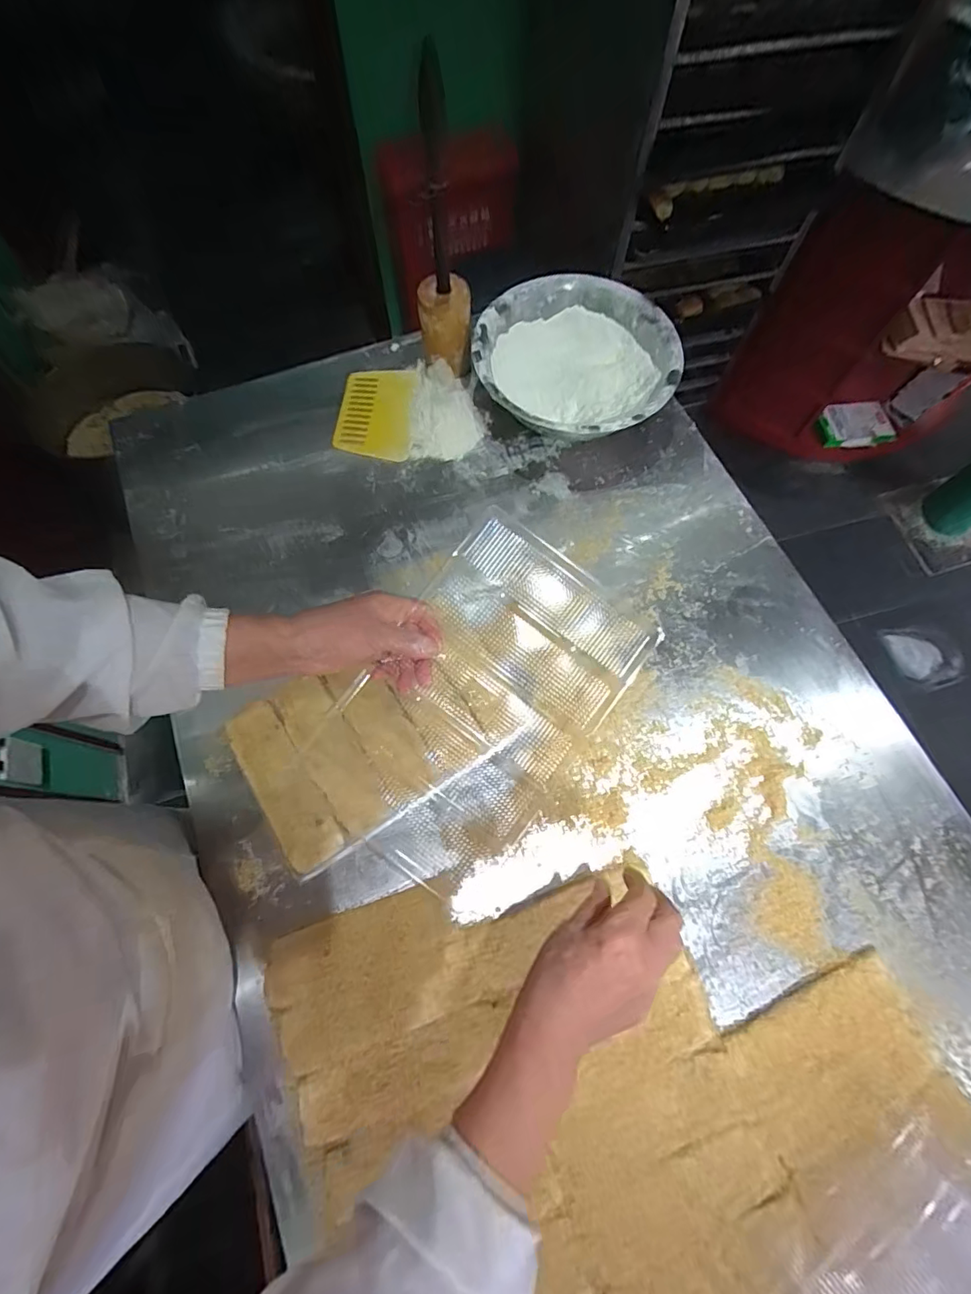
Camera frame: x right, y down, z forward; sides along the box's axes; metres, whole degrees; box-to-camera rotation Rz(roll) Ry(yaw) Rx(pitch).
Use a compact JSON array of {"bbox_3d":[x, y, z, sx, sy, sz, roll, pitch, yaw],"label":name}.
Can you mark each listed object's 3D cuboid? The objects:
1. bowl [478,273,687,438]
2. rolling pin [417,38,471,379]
[{"bbox_3d":[0.129,-0.402,0.746,0.271,0.085,0.266,0,69,-1],"label":"bowl"},{"bbox_3d":[-0.059,-0.508,0.650,0.067,0.320,0.057,-8,49,-4],"label":"rolling pin"}]

